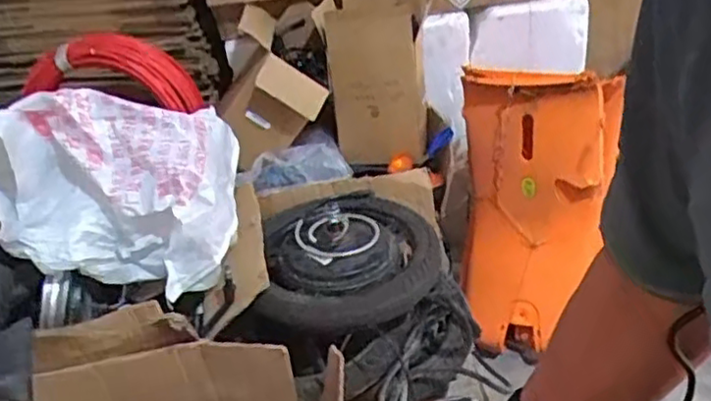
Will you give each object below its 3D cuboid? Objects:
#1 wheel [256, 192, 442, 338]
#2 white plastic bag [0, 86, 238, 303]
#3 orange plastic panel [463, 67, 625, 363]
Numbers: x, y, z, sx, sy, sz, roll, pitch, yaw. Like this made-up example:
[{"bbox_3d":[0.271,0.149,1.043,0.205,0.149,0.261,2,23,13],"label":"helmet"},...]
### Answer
[{"bbox_3d":[-0.015,0.089,1.284,0.311,0.086,0.326,-4,38,3],"label":"wheel"},{"bbox_3d":[-0.453,-0.047,1.248,0.465,0.296,0.332,-10,38,-5],"label":"white plastic bag"},{"bbox_3d":[0.378,0.040,1.500,0.291,0.629,0.122,7,16,17],"label":"orange plastic panel"}]

